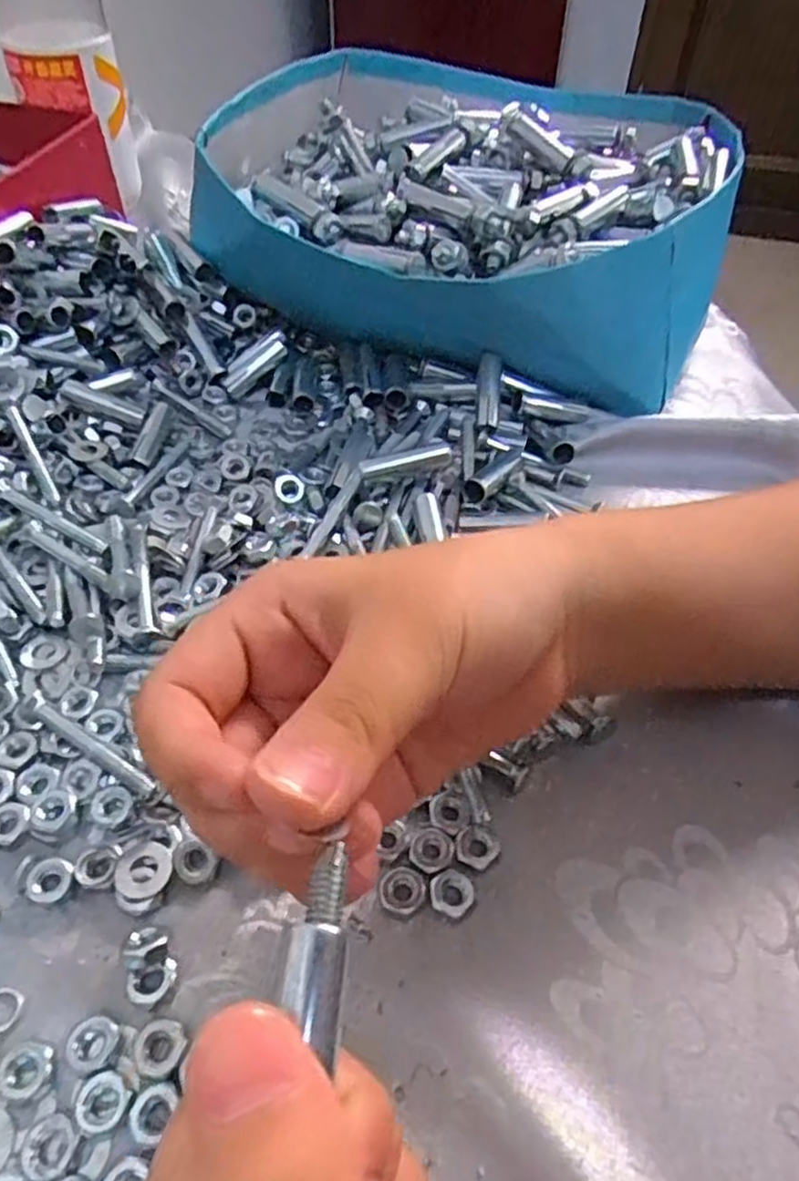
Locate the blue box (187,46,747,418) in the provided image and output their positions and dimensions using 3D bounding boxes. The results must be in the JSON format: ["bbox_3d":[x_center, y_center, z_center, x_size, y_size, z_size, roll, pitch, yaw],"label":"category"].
[{"bbox_3d":[0.037,-0.224,0.424,0.274,0.085,0.281,12,49,8],"label":"blue box"}]

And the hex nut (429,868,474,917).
[{"bbox_3d":[0.016,0.090,0.219,0.013,0.004,0.013,16,50,11],"label":"hex nut"}]

